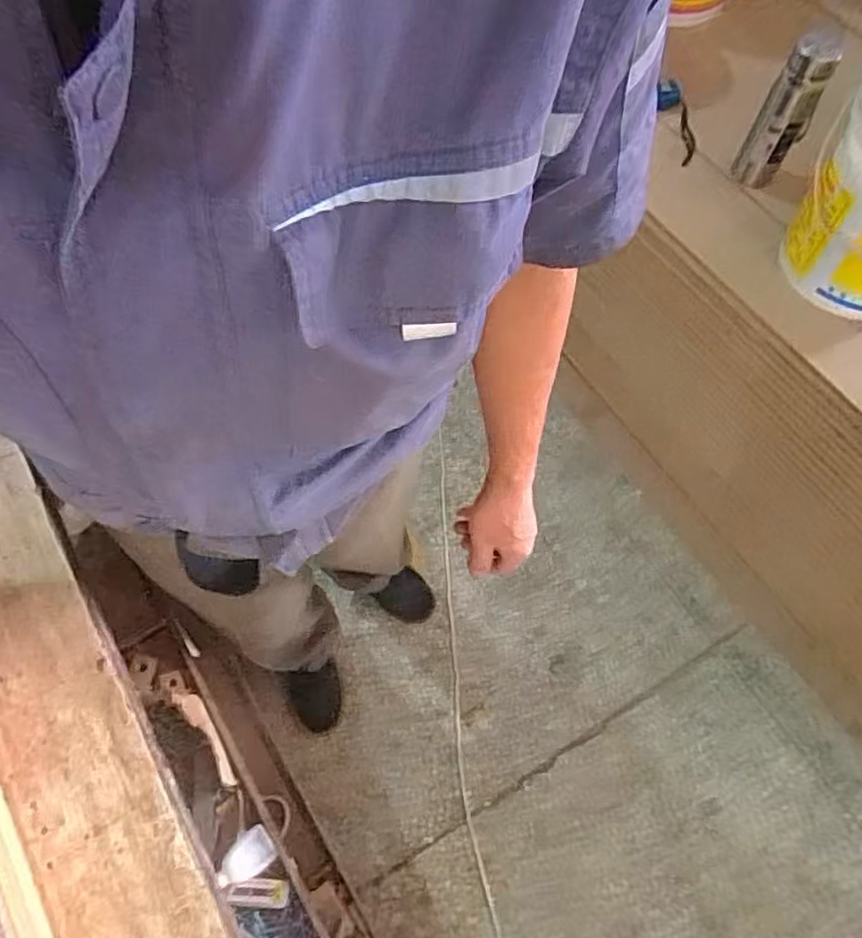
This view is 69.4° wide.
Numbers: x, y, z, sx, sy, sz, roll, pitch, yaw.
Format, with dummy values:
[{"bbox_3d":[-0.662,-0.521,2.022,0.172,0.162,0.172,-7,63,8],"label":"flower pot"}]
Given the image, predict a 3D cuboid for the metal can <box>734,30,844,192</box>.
[{"bbox_3d":[0.592,-0.588,1.043,0.078,0.236,0.078,0,65,0],"label":"metal can"}]

